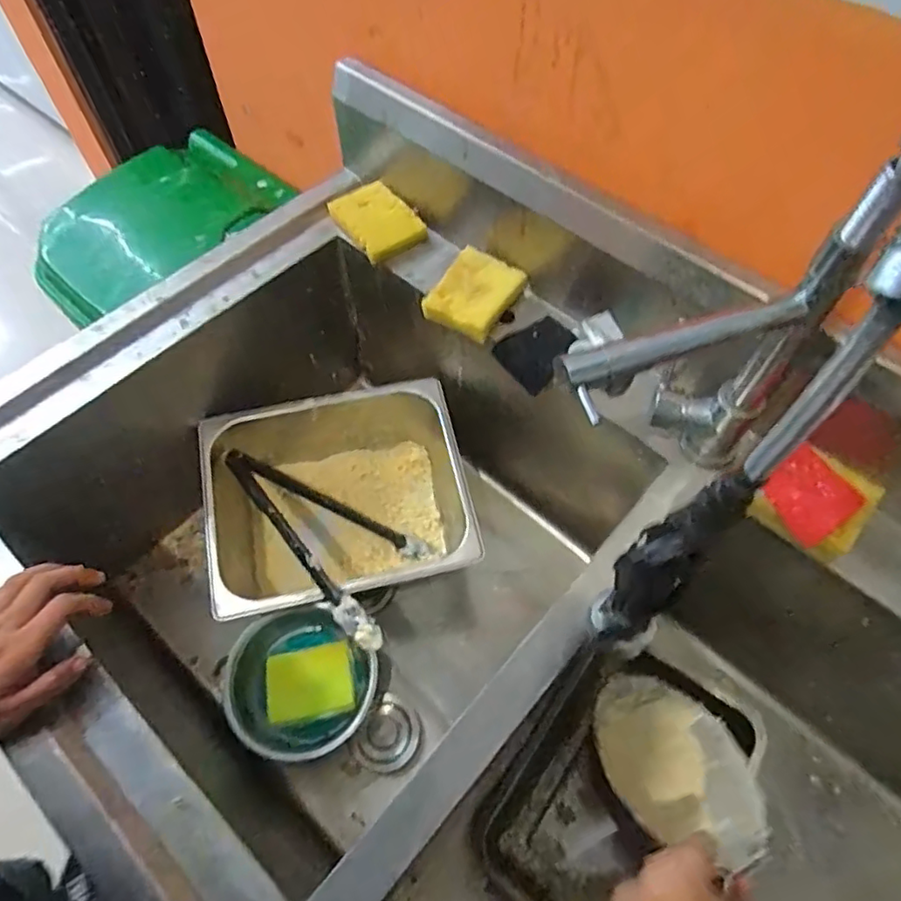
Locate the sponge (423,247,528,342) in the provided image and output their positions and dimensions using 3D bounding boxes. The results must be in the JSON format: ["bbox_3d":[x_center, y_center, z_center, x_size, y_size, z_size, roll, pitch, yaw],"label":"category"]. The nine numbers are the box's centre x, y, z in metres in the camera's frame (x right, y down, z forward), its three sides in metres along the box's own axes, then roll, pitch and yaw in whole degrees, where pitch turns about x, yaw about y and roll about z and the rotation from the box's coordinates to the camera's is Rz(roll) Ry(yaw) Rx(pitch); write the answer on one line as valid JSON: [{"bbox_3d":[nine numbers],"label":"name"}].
[{"bbox_3d":[0.027,-0.183,0.717,0.084,0.023,0.108,29,63,16],"label":"sponge"}]

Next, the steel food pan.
[{"bbox_3d":[-0.151,0.081,0.852,0.336,0.174,0.259,-12,60,-7],"label":"steel food pan"}]

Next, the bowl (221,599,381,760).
[{"bbox_3d":[-0.192,0.297,0.773,0.180,0.084,0.174,0,59,0],"label":"bowl"}]

